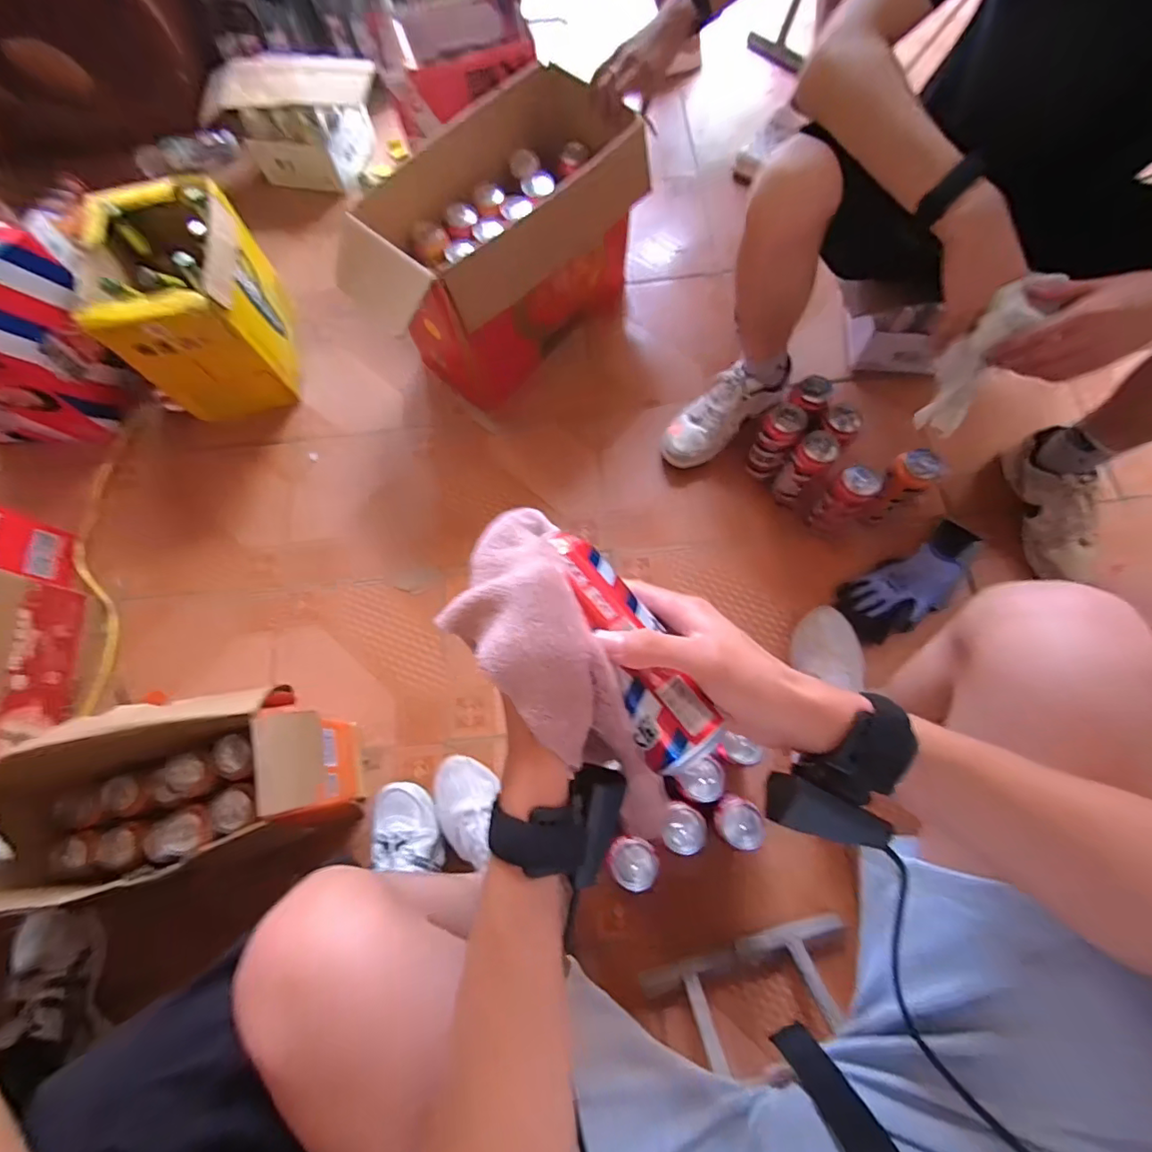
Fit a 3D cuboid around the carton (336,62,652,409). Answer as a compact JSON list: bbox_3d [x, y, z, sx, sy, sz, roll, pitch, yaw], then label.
[{"bbox_3d":[-0.120,-0.563,0.926,0.495,0.286,0.253,-44,76,-12],"label":"carton"}]

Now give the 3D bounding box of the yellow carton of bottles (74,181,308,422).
[{"bbox_3d":[-0.692,-0.499,0.988,0.216,0.288,0.308,-12,72,-2],"label":"yellow carton of bottles"}]

